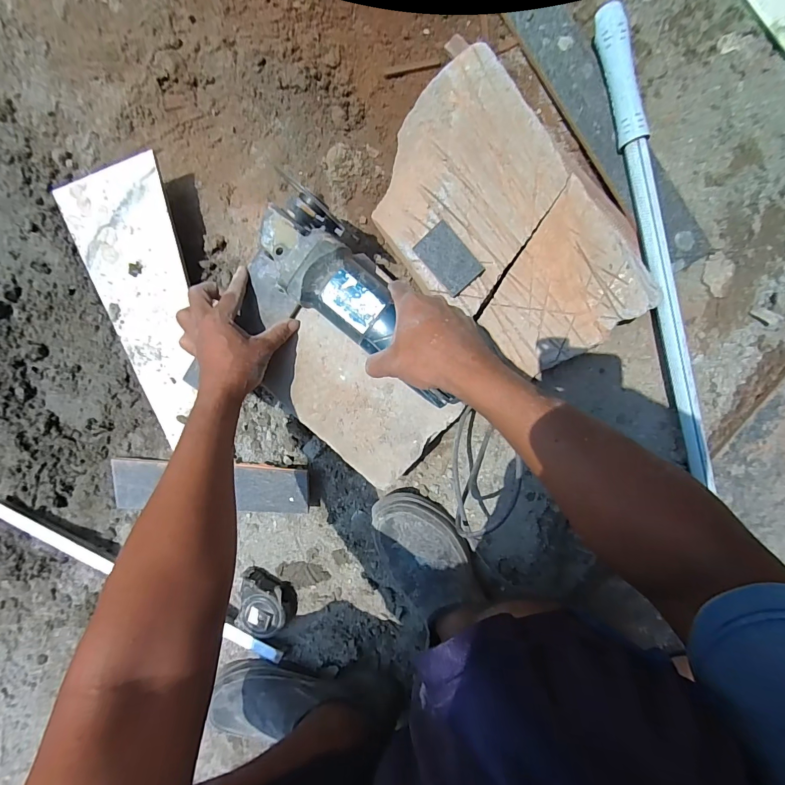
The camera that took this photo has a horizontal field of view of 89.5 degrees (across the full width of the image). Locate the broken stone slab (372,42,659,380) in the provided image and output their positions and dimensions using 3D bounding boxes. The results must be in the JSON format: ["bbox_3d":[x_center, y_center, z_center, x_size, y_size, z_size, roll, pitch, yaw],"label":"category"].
[{"bbox_3d":[0.118,-0.180,0.451,0.210,0.036,0.335,-40,93,7],"label":"broken stone slab"}]

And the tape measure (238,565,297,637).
[{"bbox_3d":[-0.176,0.298,0.560,0.075,0.042,0.084,5,96,3],"label":"tape measure"}]

